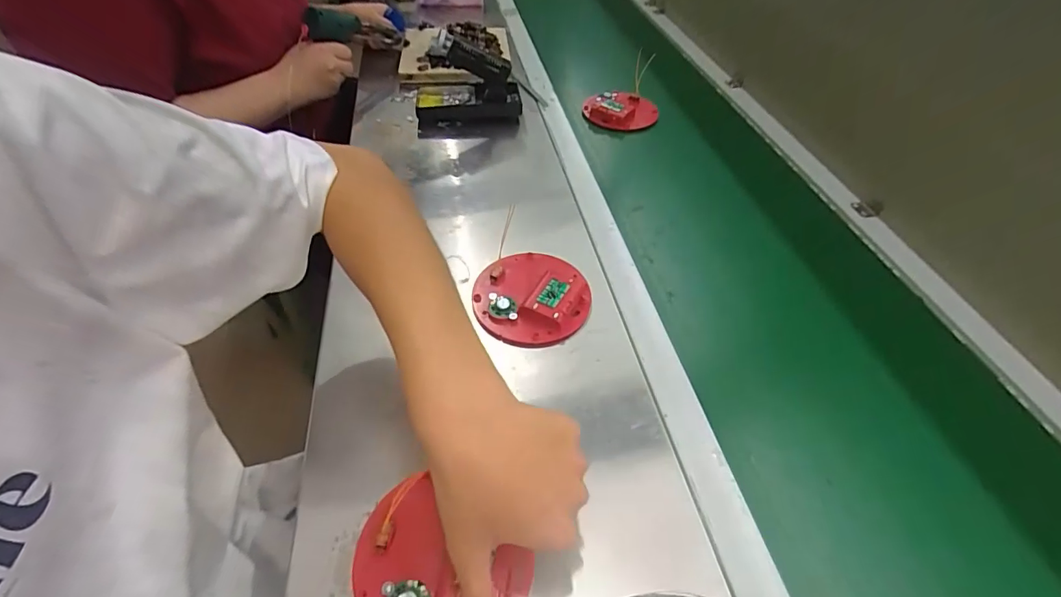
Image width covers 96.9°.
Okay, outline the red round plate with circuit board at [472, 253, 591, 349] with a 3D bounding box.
[{"bbox_3d":[0.002,-0.006,0.497,0.119,0.029,0.119,1,48,-1],"label":"red round plate with circuit board"}]

